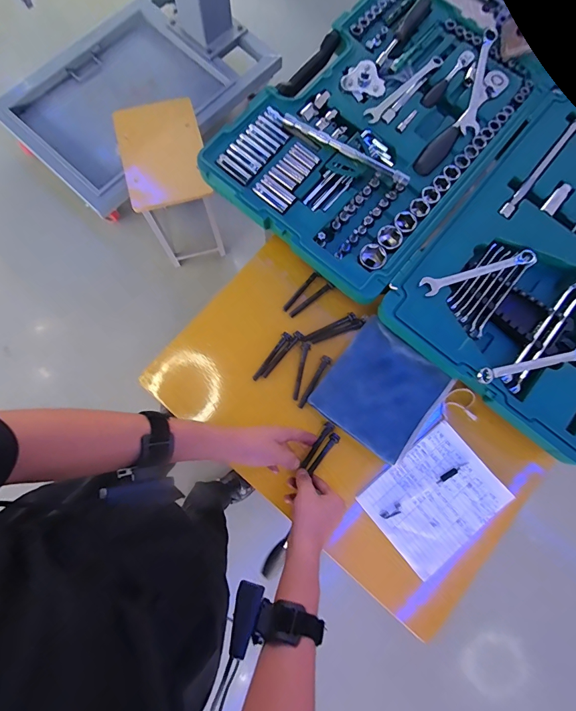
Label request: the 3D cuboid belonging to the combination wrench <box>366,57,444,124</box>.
[{"bbox_3d":[0.198,-0.457,0.641,0.184,0.006,0.026,-44,82,-10],"label":"combination wrench"}]

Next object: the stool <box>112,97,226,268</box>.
[{"bbox_3d":[-0.377,-0.547,1.266,0.251,0.387,0.312,-19,79,-6],"label":"stool"}]

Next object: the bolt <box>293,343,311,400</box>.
[{"bbox_3d":[0.021,0.025,0.615,0.014,0.009,0.094,14,77,2],"label":"bolt"}]

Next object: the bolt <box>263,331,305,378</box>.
[{"bbox_3d":[-0.008,-0.001,0.618,0.014,0.009,0.093,38,79,6],"label":"bolt"}]

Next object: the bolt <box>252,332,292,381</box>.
[{"bbox_3d":[-0.027,0.002,0.617,0.015,0.011,0.093,37,79,6],"label":"bolt"}]

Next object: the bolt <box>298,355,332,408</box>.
[{"bbox_3d":[0.042,0.043,0.609,0.015,0.012,0.092,31,78,5],"label":"bolt"}]

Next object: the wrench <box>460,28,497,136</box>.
[{"bbox_3d":[0.336,-0.478,0.651,0.030,0.009,0.225,17,78,2],"label":"wrench"}]

